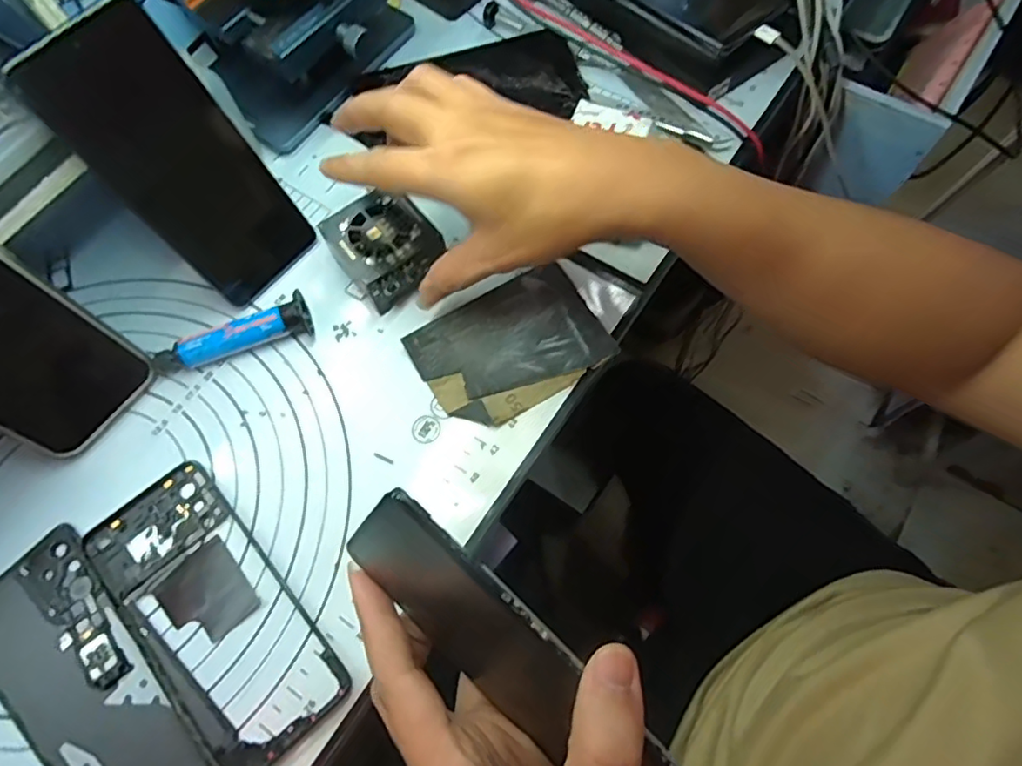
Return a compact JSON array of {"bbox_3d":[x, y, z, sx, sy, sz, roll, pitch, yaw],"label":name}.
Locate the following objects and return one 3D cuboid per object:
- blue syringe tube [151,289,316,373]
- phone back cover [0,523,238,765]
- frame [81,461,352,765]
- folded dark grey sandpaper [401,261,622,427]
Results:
[{"bbox_3d":[-0.170,-0.030,0.356,0.091,0.022,0.025,-18,68,-7],"label":"blue syringe tube"},{"bbox_3d":[-0.214,0.149,0.293,0.157,0.006,0.069,40,73,15],"label":"phone back cover"},{"bbox_3d":[-0.157,0.119,0.304,0.072,0.004,0.160,-40,73,-15],"label":"frame"},{"bbox_3d":[0.001,-0.022,0.357,0.109,0.011,0.076,-30,70,-12],"label":"folded dark grey sandpaper"}]

